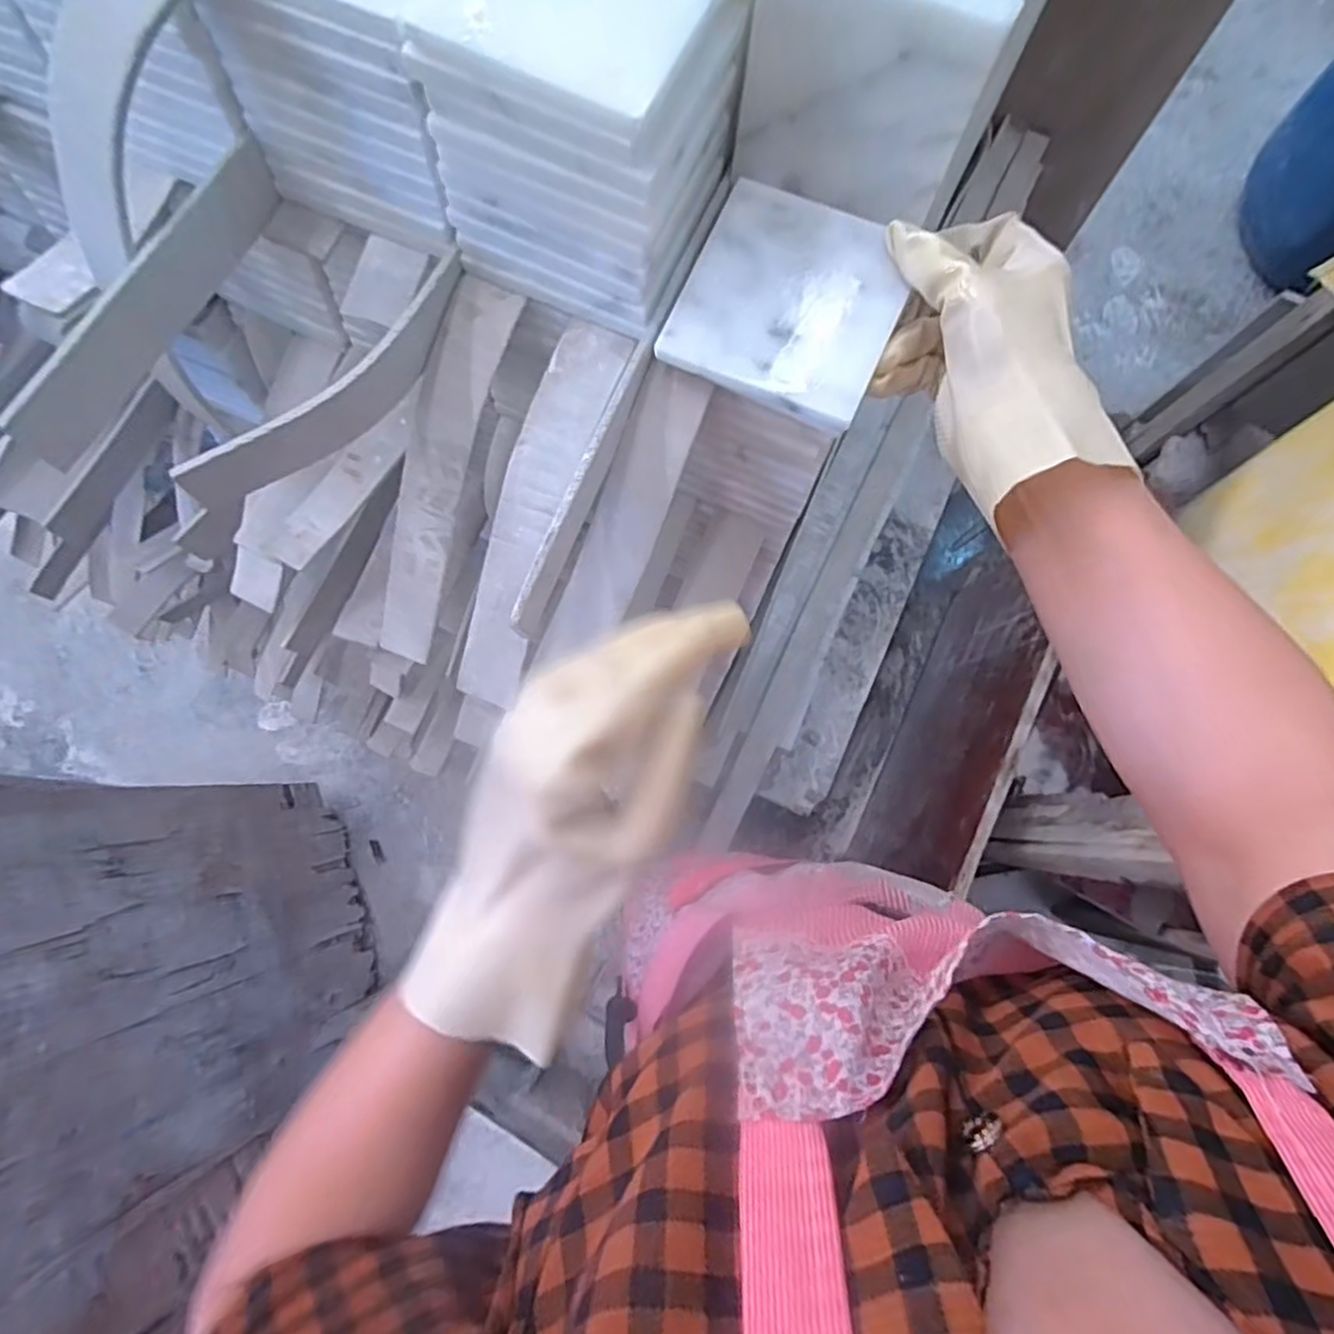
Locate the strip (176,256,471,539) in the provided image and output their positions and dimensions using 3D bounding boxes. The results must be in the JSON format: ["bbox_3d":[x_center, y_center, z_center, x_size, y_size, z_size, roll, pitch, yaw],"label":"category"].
[{"bbox_3d":[-0.157,-0.133,0.331,0.020,0.032,0.169,42,80,7],"label":"strip"}]

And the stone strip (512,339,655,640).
[{"bbox_3d":[-0.040,-0.087,0.328,0.012,0.030,0.153,21,78,3],"label":"stone strip"}]

